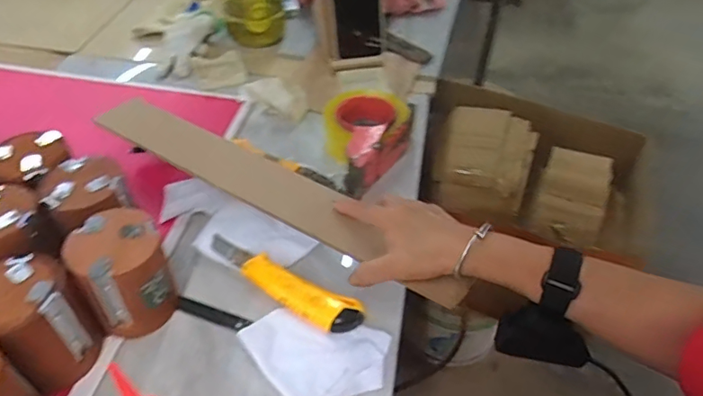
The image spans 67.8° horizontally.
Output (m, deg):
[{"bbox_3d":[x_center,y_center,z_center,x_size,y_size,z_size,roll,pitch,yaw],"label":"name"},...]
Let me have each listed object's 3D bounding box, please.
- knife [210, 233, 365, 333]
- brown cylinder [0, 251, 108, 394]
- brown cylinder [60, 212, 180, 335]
[{"bbox_3d":[-0.073,0.087,0.541,0.181,0.021,0.039,25,49,21],"label":"knife"},{"bbox_3d":[-0.272,0.109,0.452,0.078,0.098,0.074,23,49,20],"label":"brown cylinder"},{"bbox_3d":[-0.208,0.075,0.491,0.073,0.108,0.070,1,45,-1],"label":"brown cylinder"}]

